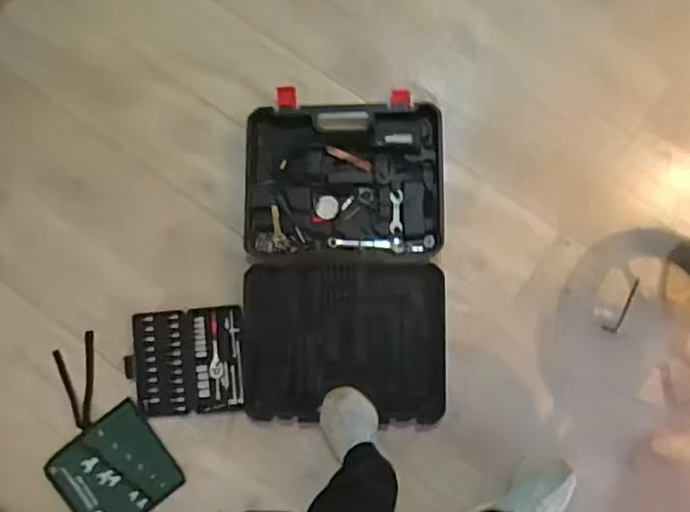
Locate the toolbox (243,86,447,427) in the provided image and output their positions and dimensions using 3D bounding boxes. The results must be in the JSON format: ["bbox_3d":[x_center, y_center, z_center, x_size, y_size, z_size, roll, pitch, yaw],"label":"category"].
[{"bbox_3d":[-0.005,0.001,1.185,0.424,0.056,0.687,-1,89,4],"label":"toolbox"}]

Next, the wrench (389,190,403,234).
[{"bbox_3d":[0.108,-0.093,1.187,0.028,0.007,0.088,1,89,4],"label":"wrench"}]

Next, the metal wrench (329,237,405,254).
[{"bbox_3d":[0.046,-0.027,1.187,0.159,0.008,0.030,6,90,4],"label":"metal wrench"}]

